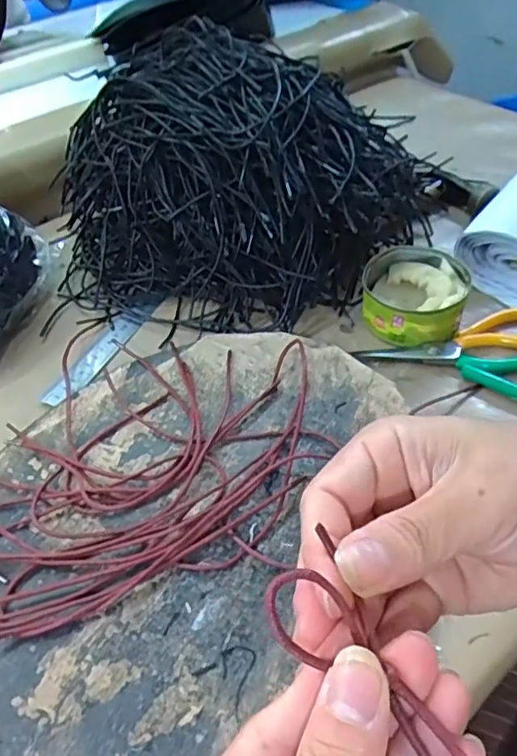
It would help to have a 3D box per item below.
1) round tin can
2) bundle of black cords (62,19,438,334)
[{"bbox_3d":[0.128,-0.071,0.477,0.081,0.031,0.081,14,51,16],"label":"round tin can"},{"bbox_3d":[-0.020,-0.179,0.496,0.341,0.159,0.210,7,50,11],"label":"bundle of black cords"}]

